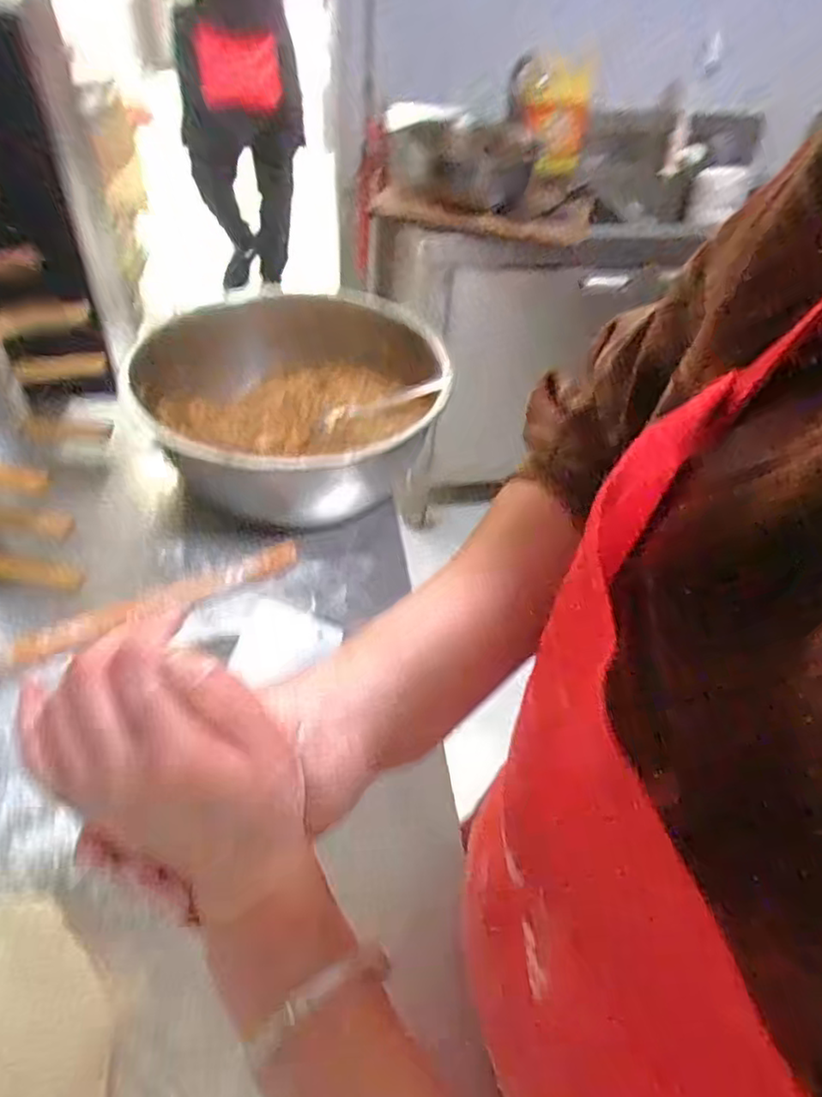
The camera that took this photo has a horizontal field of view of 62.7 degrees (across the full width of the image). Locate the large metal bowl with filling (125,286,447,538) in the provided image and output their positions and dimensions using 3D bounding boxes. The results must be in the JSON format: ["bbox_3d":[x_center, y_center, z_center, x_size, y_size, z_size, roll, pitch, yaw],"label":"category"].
[{"bbox_3d":[-0.135,-0.159,0.780,0.329,0.143,0.310,4,47,-4],"label":"large metal bowl with filling"}]

